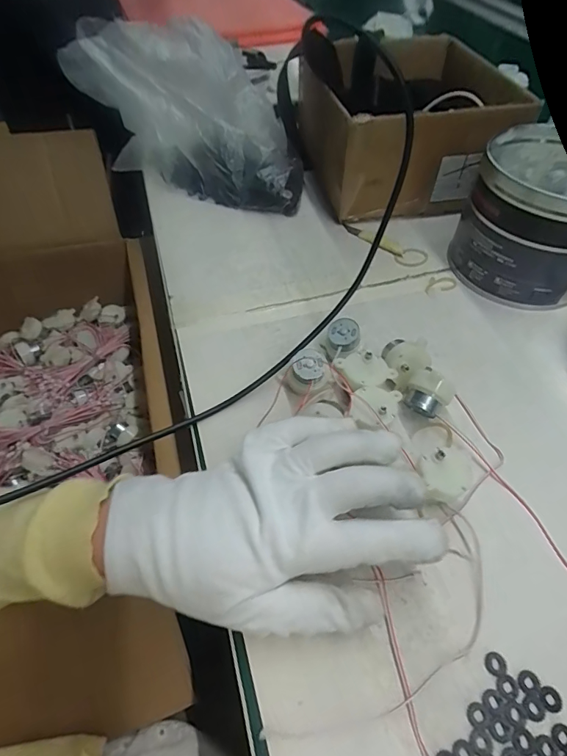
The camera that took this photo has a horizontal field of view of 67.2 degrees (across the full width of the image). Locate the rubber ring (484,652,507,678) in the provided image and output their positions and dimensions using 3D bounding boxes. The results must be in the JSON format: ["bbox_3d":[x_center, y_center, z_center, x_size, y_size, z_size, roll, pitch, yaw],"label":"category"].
[{"bbox_3d":[0.110,0.147,0.220,0.011,0.004,0.011,0,53,0],"label":"rubber ring"}]

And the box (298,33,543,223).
[{"bbox_3d":[0.128,-0.279,0.478,0.196,0.110,0.218,-11,53,-8],"label":"box"}]

